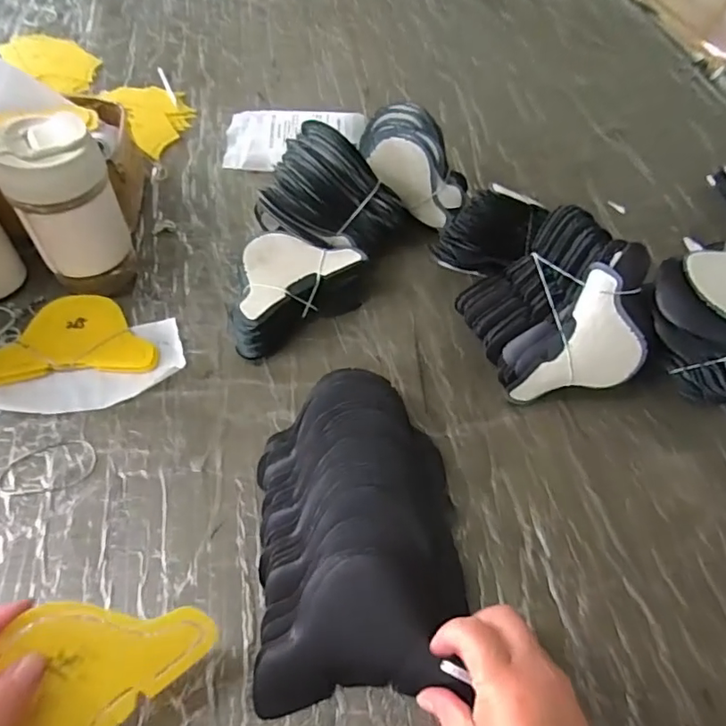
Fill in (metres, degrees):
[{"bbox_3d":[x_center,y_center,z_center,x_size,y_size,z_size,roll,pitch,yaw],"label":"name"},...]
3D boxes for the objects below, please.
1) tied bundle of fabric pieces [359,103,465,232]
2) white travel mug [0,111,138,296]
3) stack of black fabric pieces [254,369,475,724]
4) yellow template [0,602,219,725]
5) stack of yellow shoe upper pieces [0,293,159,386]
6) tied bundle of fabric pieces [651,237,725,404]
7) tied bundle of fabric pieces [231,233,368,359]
[{"bbox_3d":[0.058,-0.218,0.595,0.117,0.093,0.110,3,55,-2],"label":"tied bundle of fabric pieces"},{"bbox_3d":[-0.260,-0.136,0.486,0.083,0.151,0.064,-24,60,-18],"label":"white travel mug"},{"bbox_3d":[-0.003,0.114,0.392,0.144,0.051,0.217,-3,56,-4],"label":"stack of black fabric pieces"},{"bbox_3d":[-0.158,0.175,0.294,0.086,0.010,0.132,45,73,-3],"label":"yellow template"},{"bbox_3d":[-0.264,-0.027,0.499,0.137,0.014,0.096,-7,56,-7],"label":"stack of yellow shoe upper pieces"},{"bbox_3d":[0.319,-0.040,0.480,0.125,0.100,0.126,36,61,20],"label":"tied bundle of fabric pieces"},{"bbox_3d":[-0.061,-0.062,0.519,0.119,0.049,0.121,5,55,1],"label":"tied bundle of fabric pieces"}]

